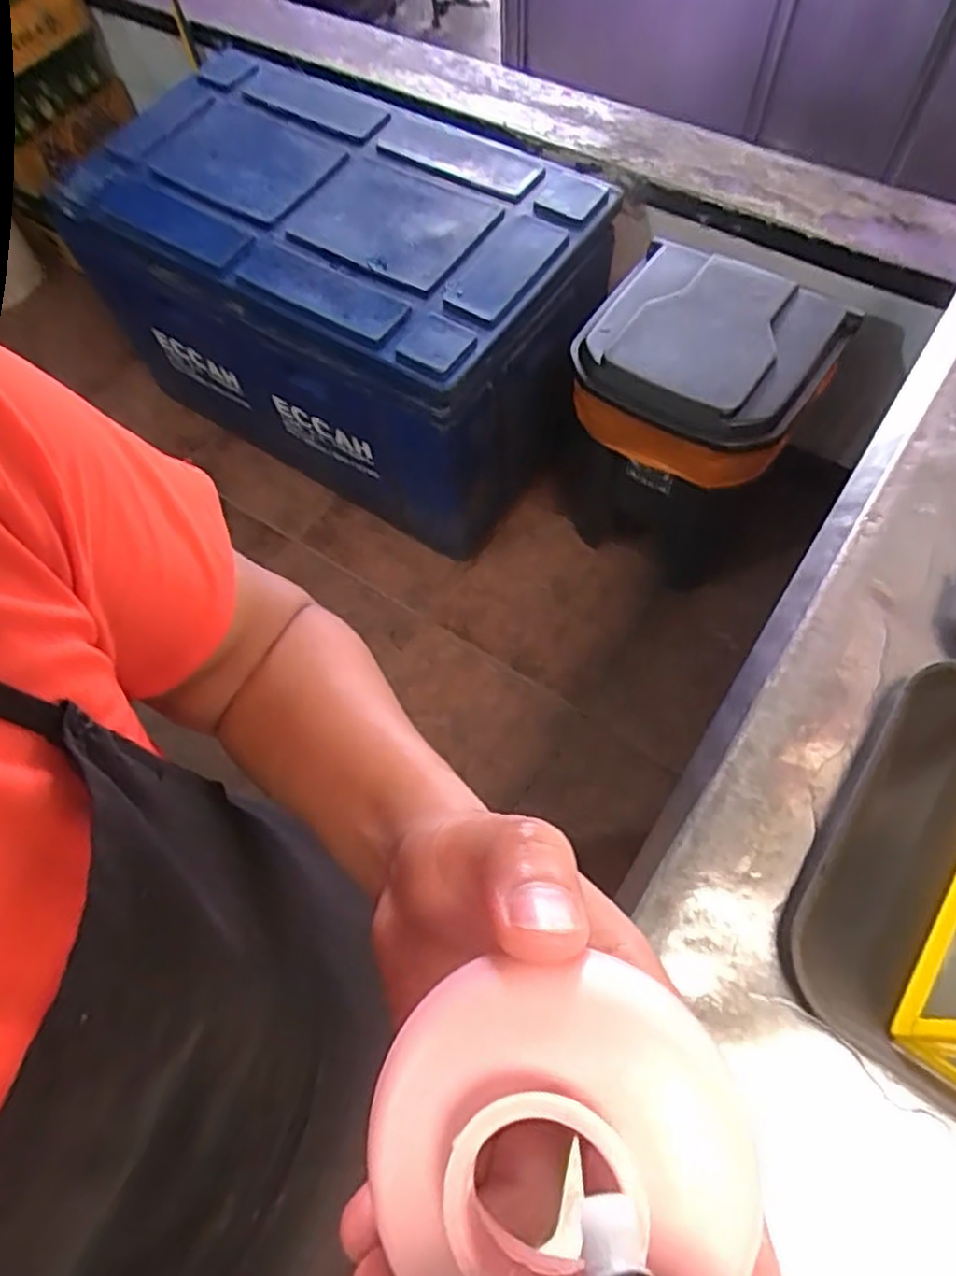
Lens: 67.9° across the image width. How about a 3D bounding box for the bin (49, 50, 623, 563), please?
[{"bbox_3d":[-0.258,-0.679,1.575,1.025,0.634,0.556,28,69,16],"label":"bin"}]

